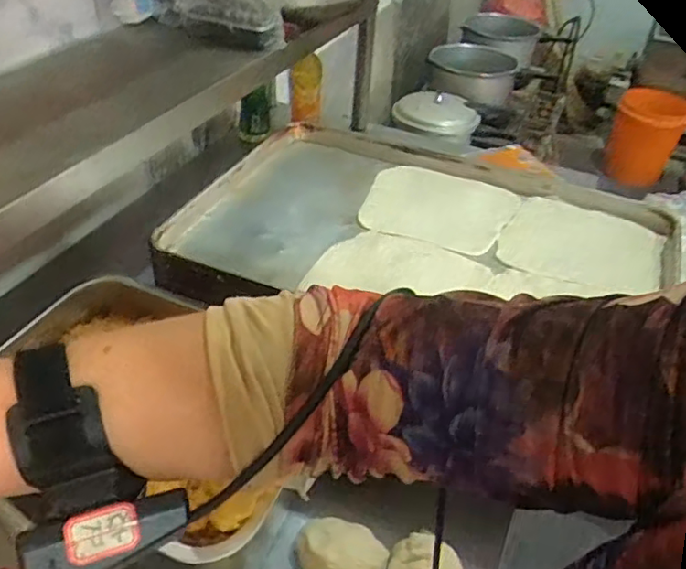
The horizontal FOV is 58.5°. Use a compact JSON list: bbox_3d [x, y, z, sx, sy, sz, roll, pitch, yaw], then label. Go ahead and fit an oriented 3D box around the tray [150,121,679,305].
[{"bbox_3d":[0.109,-0.074,0.814,0.612,0.039,0.424,15,40,14],"label":"tray"}]

